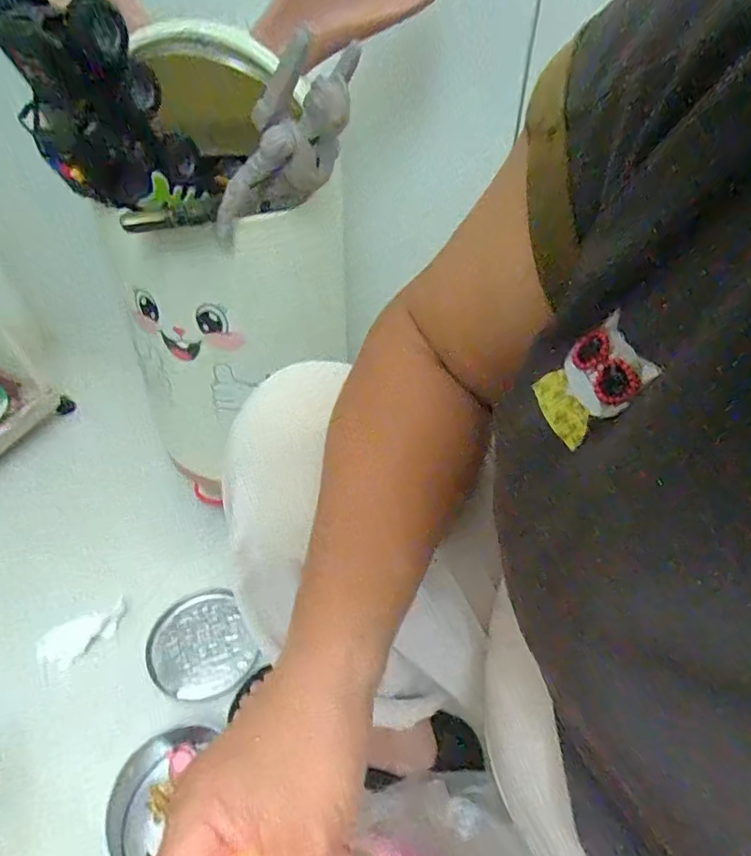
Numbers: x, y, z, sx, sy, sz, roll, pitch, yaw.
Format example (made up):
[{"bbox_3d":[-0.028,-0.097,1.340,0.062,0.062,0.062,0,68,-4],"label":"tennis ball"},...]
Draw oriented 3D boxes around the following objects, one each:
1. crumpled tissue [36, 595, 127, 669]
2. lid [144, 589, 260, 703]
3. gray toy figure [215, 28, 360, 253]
[{"bbox_3d":[-0.358,0.254,0.674,0.105,0.028,0.041,-29,52,-25],"label":"crumpled tissue"},{"bbox_3d":[-0.216,0.268,0.674,0.118,0.008,0.135,-24,51,-22],"label":"lid"},{"bbox_3d":[-0.069,-0.217,0.420,0.121,0.120,0.041,-30,53,-26],"label":"gray toy figure"}]

